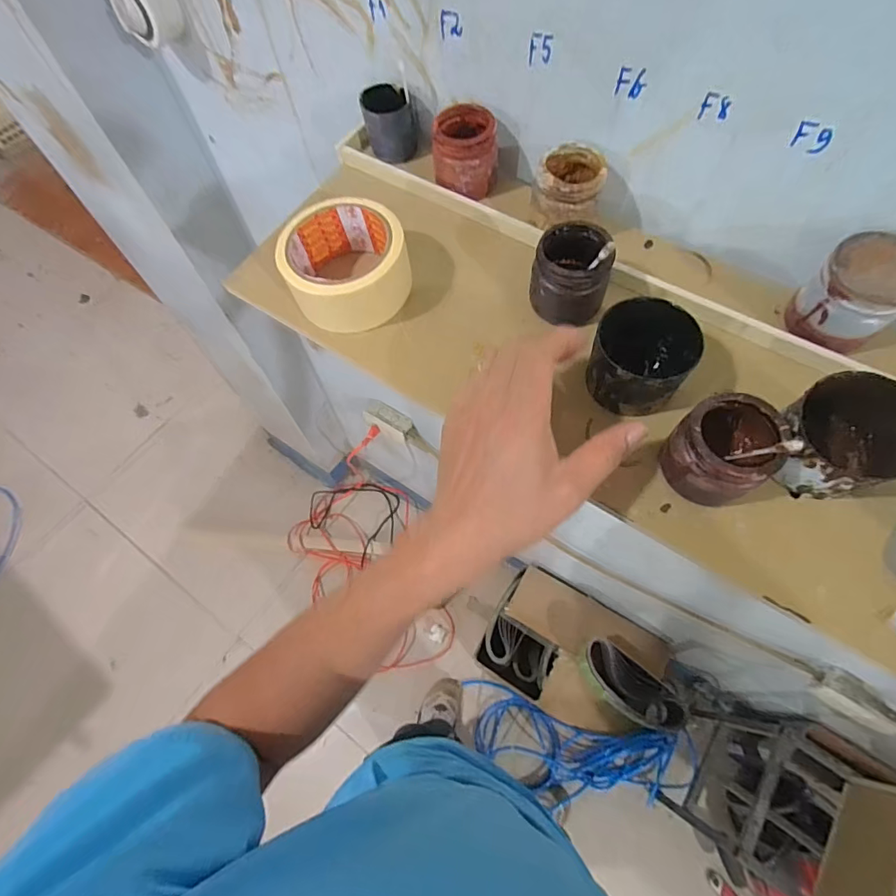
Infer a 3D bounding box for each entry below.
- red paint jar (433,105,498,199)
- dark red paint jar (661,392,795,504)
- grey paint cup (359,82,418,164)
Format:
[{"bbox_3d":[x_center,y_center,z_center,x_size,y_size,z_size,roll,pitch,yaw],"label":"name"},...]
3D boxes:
[{"bbox_3d":[0.016,-0.260,0.418,0.053,0.051,0.060,-1,63,3],"label":"red paint jar"},{"bbox_3d":[0.165,0.002,0.289,0.054,0.053,0.052,-1,63,3],"label":"dark red paint jar"},{"bbox_3d":[-0.054,-0.309,0.448,0.046,0.051,0.050,-1,63,3],"label":"grey paint cup"}]

